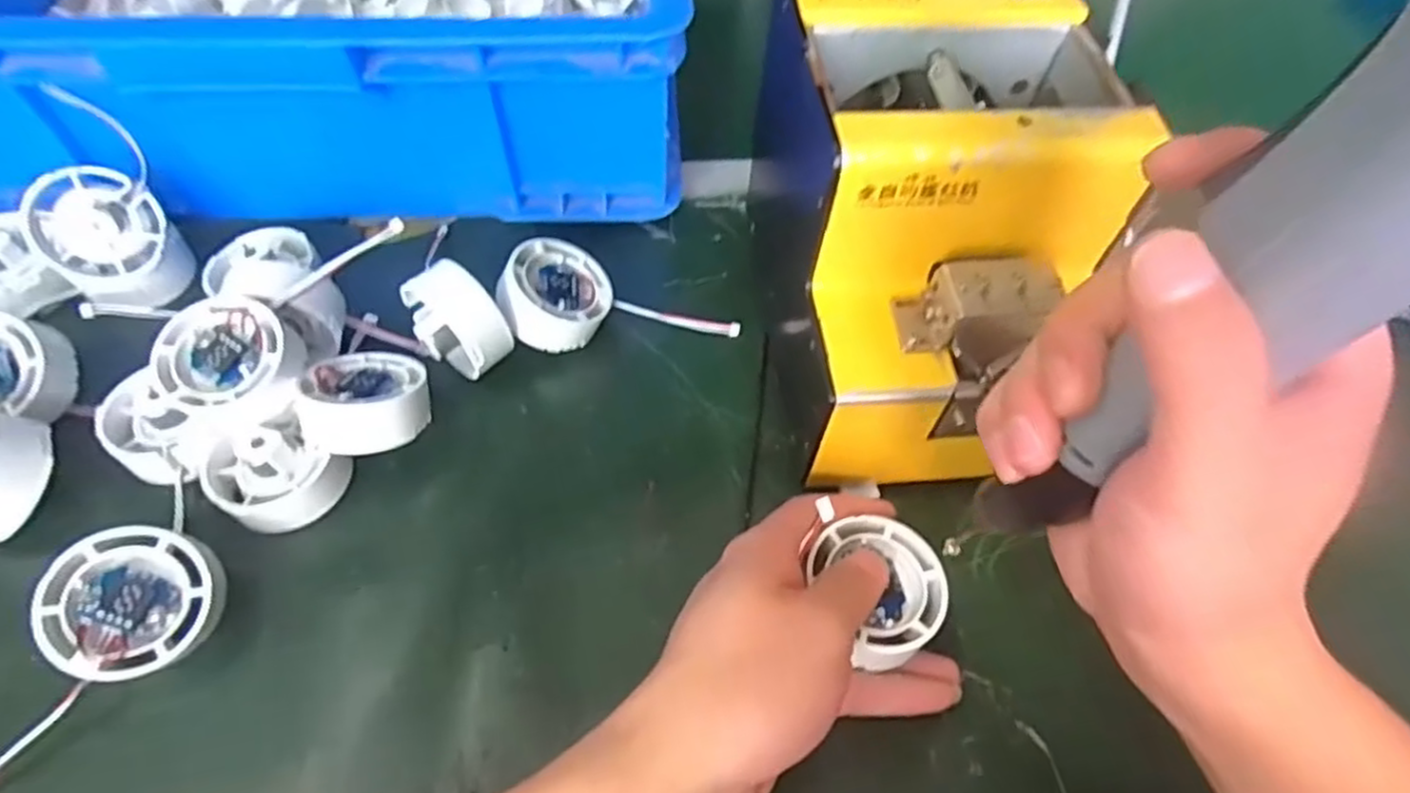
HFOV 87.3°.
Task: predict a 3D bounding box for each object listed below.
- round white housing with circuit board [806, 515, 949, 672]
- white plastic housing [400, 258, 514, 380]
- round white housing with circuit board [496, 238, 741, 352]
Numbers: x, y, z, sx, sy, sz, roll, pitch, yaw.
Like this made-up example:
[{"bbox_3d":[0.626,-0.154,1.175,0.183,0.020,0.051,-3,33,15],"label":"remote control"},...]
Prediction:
[{"bbox_3d":[0.070,0.073,0.286,0.046,0.020,0.052,-21,58,-13],"label":"round white housing with circuit board"},{"bbox_3d":[-0.118,-0.033,0.356,0.034,0.052,0.044,-33,62,-20],"label":"white plastic housing"},{"bbox_3d":[-0.045,-0.057,0.380,0.112,0.044,0.053,-11,57,-7],"label":"round white housing with circuit board"}]

